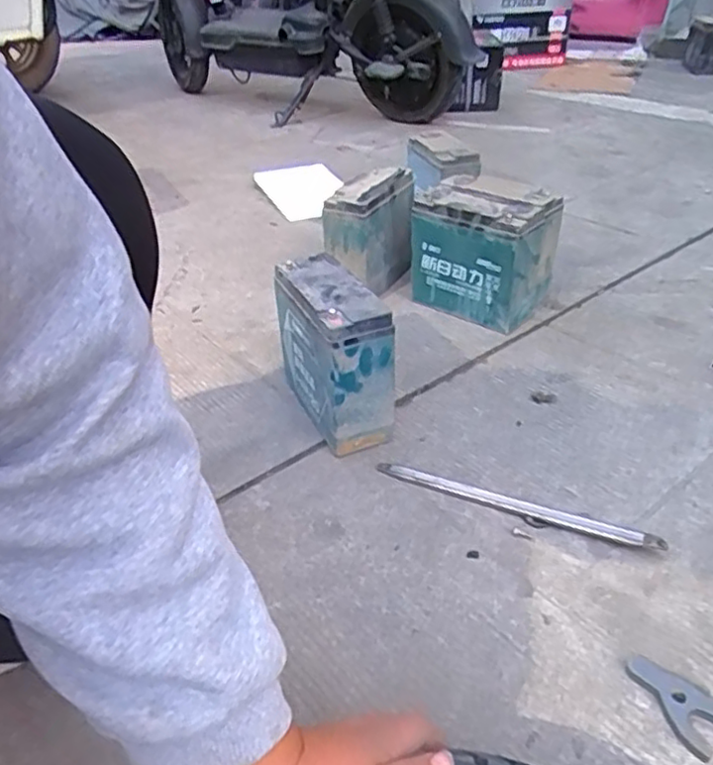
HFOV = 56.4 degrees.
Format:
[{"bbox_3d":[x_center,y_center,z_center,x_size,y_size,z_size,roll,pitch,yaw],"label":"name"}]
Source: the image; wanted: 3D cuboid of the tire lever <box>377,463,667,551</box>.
[{"bbox_3d":[0.156,0.122,0.673,0.285,0.014,0.018,14,38,22],"label":"tire lever"}]

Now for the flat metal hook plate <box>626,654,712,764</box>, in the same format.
[{"bbox_3d":[0.255,0.249,0.490,0.117,0.009,0.050,25,44,33],"label":"flat metal hook plate"}]

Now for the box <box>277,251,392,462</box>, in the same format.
[{"bbox_3d":[-0.029,-0.035,0.778,0.076,0.170,0.179,-17,38,-20],"label":"box"}]

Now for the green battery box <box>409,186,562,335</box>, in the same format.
[{"bbox_3d":[0.183,-0.194,0.988,0.182,0.171,0.130,21,41,30],"label":"green battery box"}]

